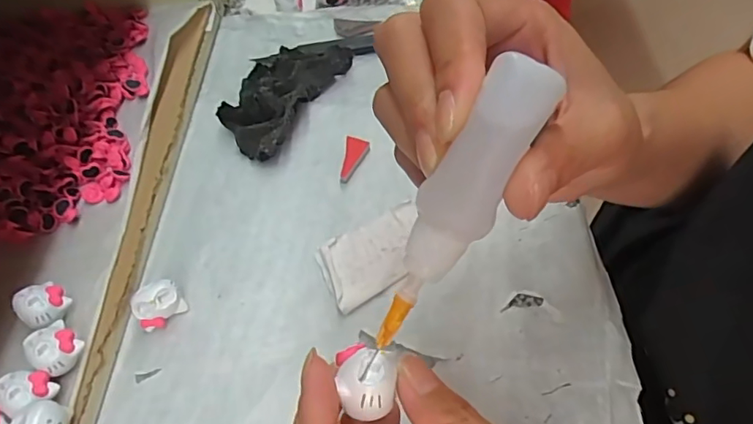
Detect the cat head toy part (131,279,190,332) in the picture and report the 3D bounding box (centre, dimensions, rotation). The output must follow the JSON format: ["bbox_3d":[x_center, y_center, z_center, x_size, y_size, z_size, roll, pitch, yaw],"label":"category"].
[{"bbox_3d":[-0.116,0.049,0.287,0.024,0.019,0.017,-38,58,-20],"label":"cat head toy part"}]

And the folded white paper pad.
[{"bbox_3d":[0.000,0.022,0.300,0.063,0.006,0.048,-25,52,-8],"label":"folded white paper pad"}]

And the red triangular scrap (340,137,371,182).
[{"bbox_3d":[-0.013,-0.033,0.345,0.015,0.007,0.035,0,53,7],"label":"red triangular scrap"}]

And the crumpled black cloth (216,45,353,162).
[{"bbox_3d":[-0.071,-0.085,0.379,0.065,0.021,0.108,20,58,20],"label":"crumpled black cloth"}]

